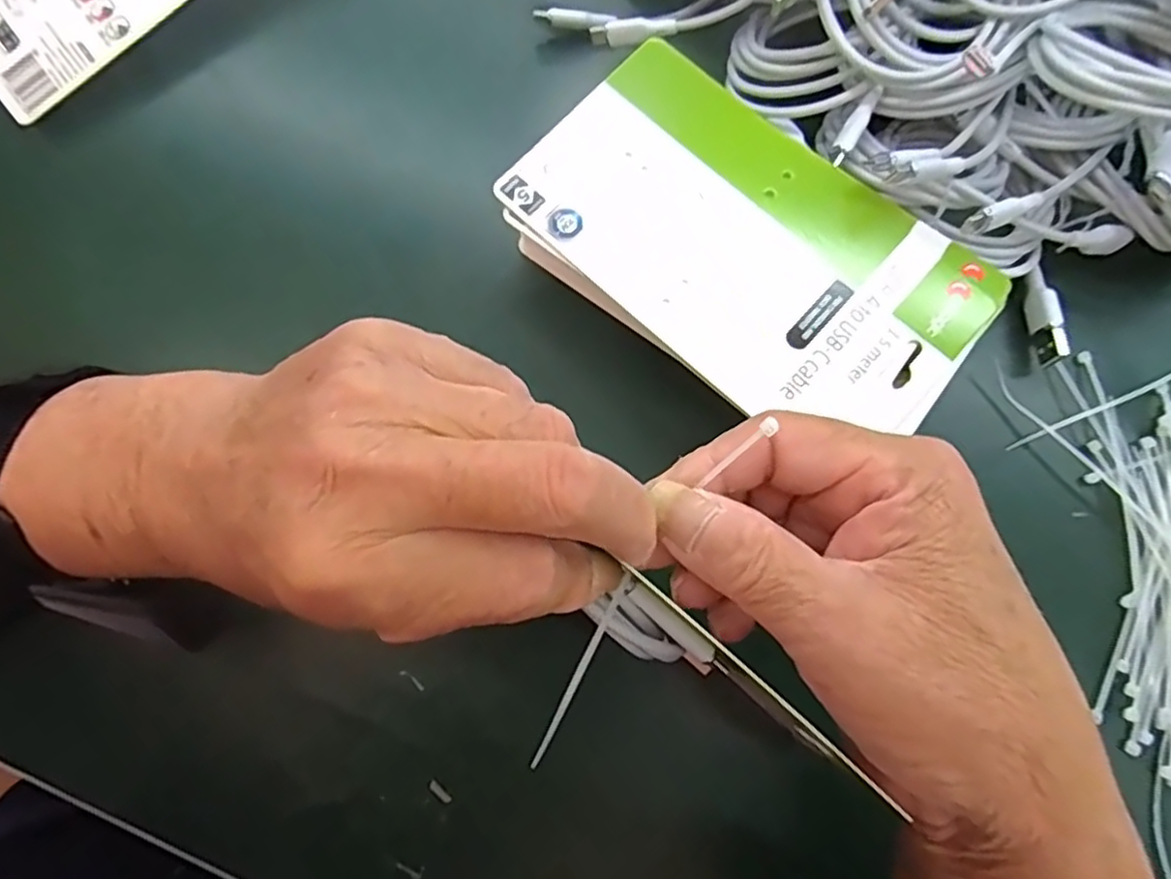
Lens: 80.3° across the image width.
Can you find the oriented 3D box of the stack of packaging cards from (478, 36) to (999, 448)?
[{"bbox_3d":[0.063,-0.074,0.275,0.181,0.006,0.105,38,82,7],"label":"stack of packaging cards"}]

